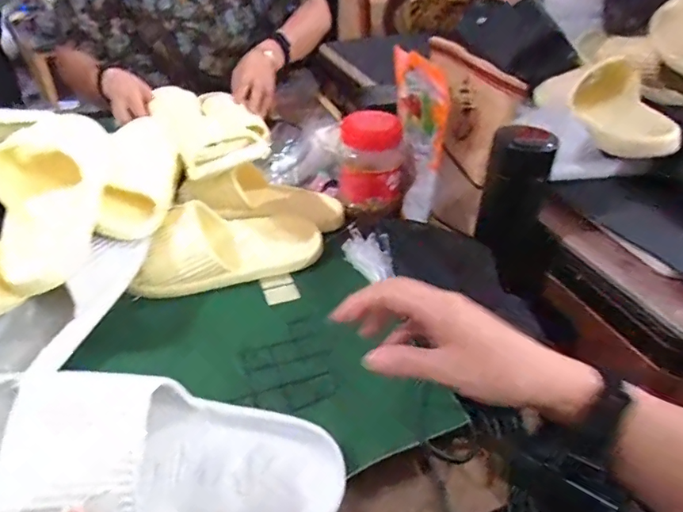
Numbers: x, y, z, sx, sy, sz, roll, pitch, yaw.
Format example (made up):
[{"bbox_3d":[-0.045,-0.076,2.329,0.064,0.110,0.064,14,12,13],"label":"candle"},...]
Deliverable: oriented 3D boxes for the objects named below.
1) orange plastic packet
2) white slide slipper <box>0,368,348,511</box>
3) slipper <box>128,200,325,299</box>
[{"bbox_3d":[0.098,-0.164,0.648,0.031,0.194,0.159,-4,38,-5],"label":"orange plastic packet"},{"bbox_3d":[-0.124,0.139,0.336,0.278,0.074,0.109,14,54,-19],"label":"white slide slipper"},{"bbox_3d":[-0.137,-0.021,0.610,0.227,0.073,0.103,-10,39,-13],"label":"slipper"}]

